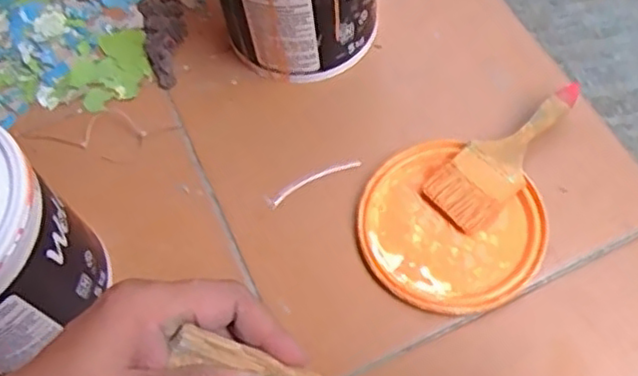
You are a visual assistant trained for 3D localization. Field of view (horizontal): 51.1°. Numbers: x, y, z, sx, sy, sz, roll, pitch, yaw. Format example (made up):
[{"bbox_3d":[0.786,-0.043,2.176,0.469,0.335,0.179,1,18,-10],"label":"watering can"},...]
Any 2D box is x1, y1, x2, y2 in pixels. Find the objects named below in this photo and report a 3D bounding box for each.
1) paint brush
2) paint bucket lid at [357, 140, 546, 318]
[{"bbox_3d":[0.188,-0.034,0.654,0.177,0.036,0.064,-37,65,-16],"label":"paint brush"},{"bbox_3d":[0.122,0.039,0.635,0.169,0.015,0.159,-3,63,5],"label":"paint bucket lid"}]

